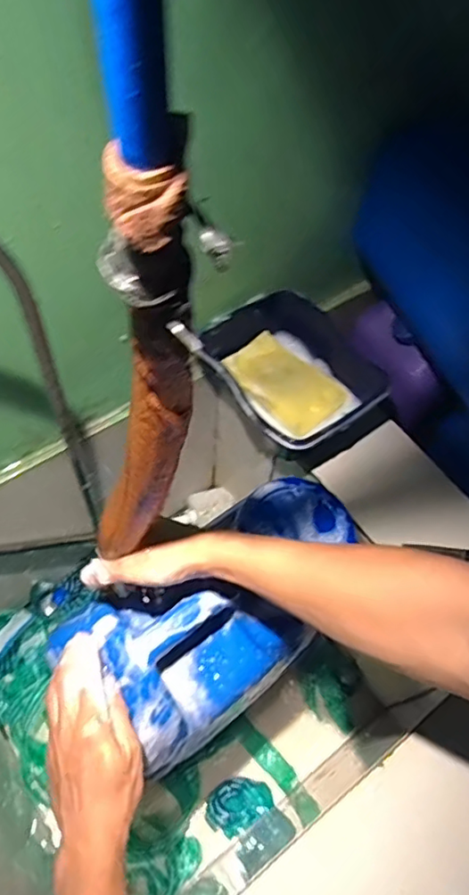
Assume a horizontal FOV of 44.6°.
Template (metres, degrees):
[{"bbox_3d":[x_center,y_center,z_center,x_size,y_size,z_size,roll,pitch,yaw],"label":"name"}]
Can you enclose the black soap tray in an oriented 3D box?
[{"bbox_3d":[0.064,-0.086,0.685,0.157,0.055,0.205,-29,65,-20],"label":"black soap tray"}]

